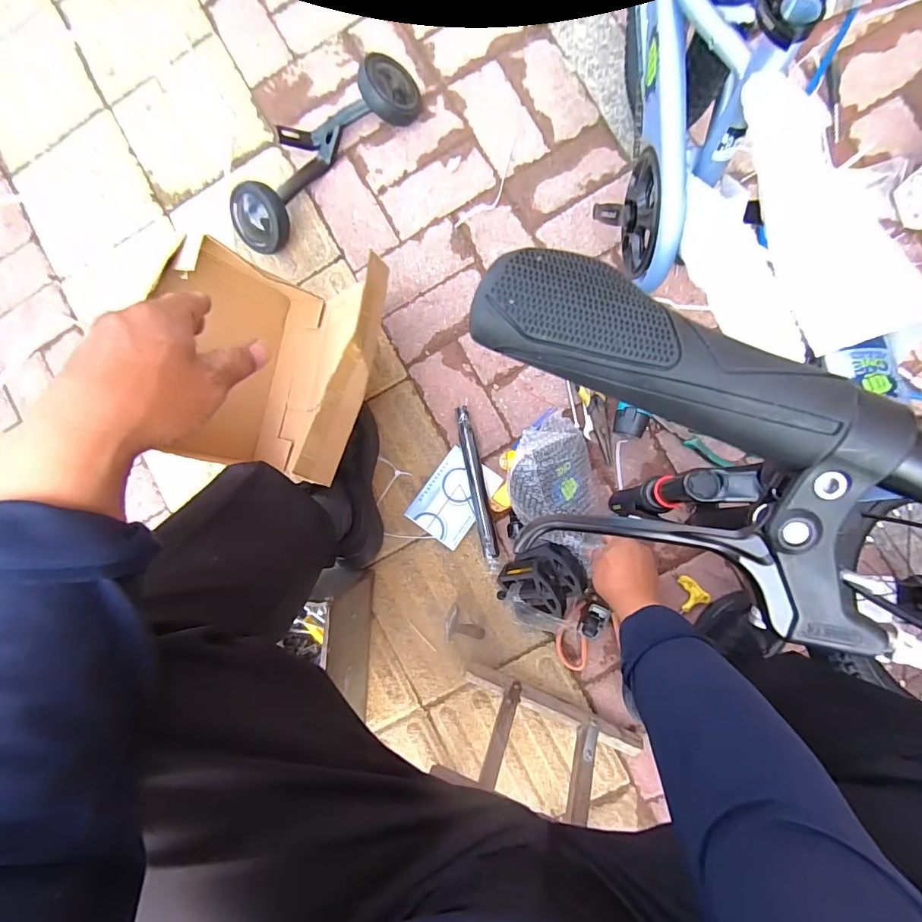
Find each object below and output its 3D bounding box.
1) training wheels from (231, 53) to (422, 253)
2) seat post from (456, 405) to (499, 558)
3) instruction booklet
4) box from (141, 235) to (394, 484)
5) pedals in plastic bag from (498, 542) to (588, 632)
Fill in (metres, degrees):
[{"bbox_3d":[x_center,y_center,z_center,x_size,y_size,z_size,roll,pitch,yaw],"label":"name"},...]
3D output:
[{"bbox_3d":[-0.253,-0.543,0.764,0.401,0.082,0.151,-45,83,2],"label":"training wheels"},{"bbox_3d":[0.026,0.033,0.719,0.025,0.030,0.244,-12,85,6],"label":"seat post"},{"bbox_3d":[-0.011,0.060,0.728,0.100,0.008,0.141,36,85,6],"label":"instruction booklet"},{"bbox_3d":[-0.268,-0.140,0.673,0.318,0.234,0.292,13,88,7],"label":"box"},{"bbox_3d":[0.121,0.194,0.685,0.115,0.081,0.140,26,89,8],"label":"pedals in plastic bag"}]

